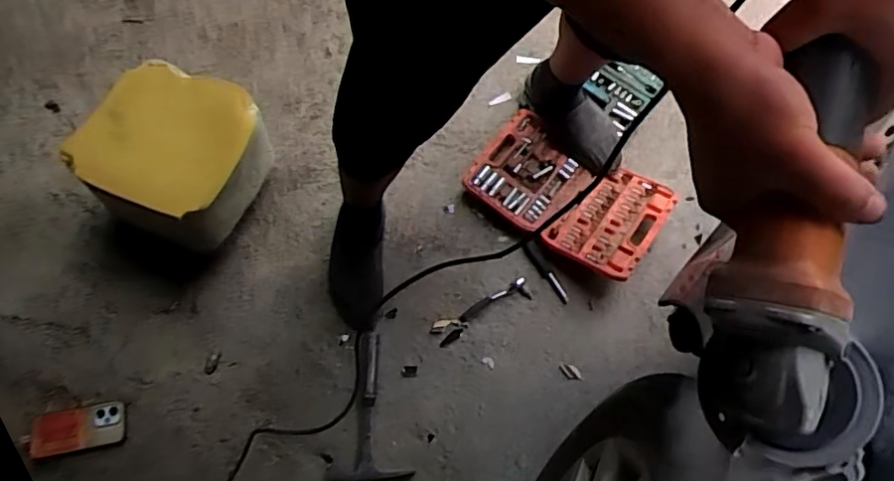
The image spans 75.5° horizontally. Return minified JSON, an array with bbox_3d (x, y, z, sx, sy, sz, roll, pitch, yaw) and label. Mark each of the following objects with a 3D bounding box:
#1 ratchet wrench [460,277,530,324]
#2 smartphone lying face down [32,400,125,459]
[{"bbox_3d":[0.099,0.128,1.175,0.155,0.016,0.044,-26,75,-10],"label":"ratchet wrench"},{"bbox_3d":[-0.631,0.322,0.991,0.136,0.015,0.072,-4,66,-32],"label":"smartphone lying face down"}]

